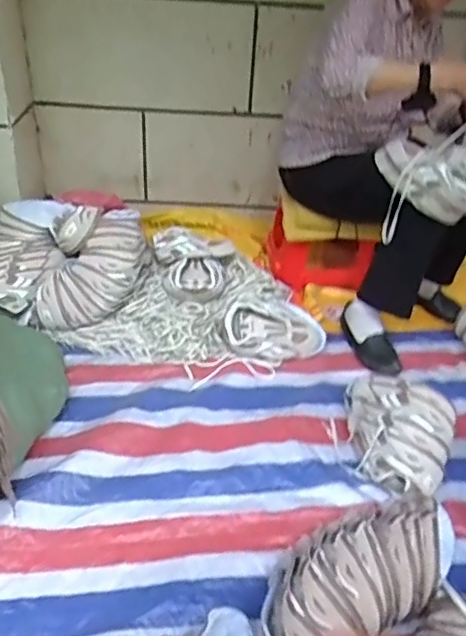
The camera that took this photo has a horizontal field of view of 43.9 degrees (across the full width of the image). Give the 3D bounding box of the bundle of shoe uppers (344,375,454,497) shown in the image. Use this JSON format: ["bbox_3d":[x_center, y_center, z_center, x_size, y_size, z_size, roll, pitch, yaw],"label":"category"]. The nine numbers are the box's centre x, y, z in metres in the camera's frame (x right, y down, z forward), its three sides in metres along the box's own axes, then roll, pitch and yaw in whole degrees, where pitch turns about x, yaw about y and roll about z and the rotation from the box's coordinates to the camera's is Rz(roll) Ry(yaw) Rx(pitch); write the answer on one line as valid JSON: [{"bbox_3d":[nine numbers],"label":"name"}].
[{"bbox_3d":[0.349,0.223,1.203,0.191,0.143,0.323,2,35,-2],"label":"bundle of shoe uppers"}]

